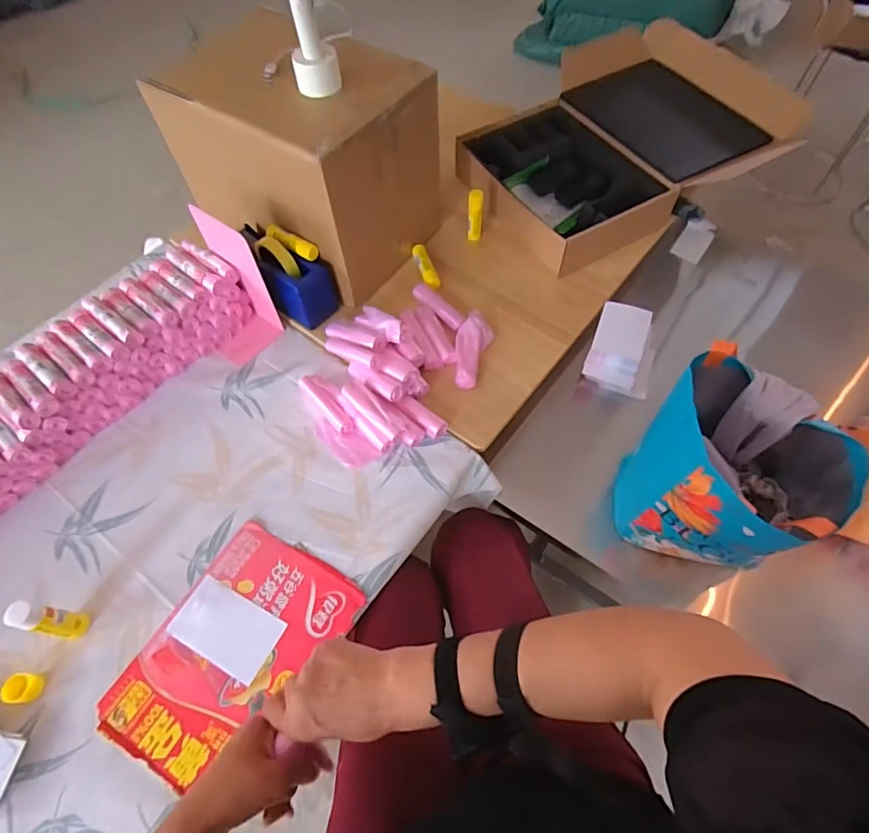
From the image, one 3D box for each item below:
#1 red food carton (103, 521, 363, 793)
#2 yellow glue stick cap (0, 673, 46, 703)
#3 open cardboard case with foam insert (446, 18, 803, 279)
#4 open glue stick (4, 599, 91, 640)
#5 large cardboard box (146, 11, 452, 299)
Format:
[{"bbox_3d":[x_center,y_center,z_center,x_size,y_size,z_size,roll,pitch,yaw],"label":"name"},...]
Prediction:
[{"bbox_3d":[-0.245,0.292,0.628,0.198,0.012,0.282,27,62,17],"label":"red food carton"},{"bbox_3d":[-0.482,0.318,0.591,0.031,0.025,0.030,-1,59,1],"label":"yellow glue stick cap"},{"bbox_3d":[0.404,-0.556,1.028,0.652,0.157,0.475,-30,63,-15],"label":"open cardboard case with foam insert"},{"bbox_3d":[-0.452,0.241,0.594,0.025,0.106,0.030,8,60,6],"label":"open glue stick"},{"bbox_3d":[-0.221,-0.440,0.868,0.383,0.279,0.267,28,64,17],"label":"large cardboard box"}]

